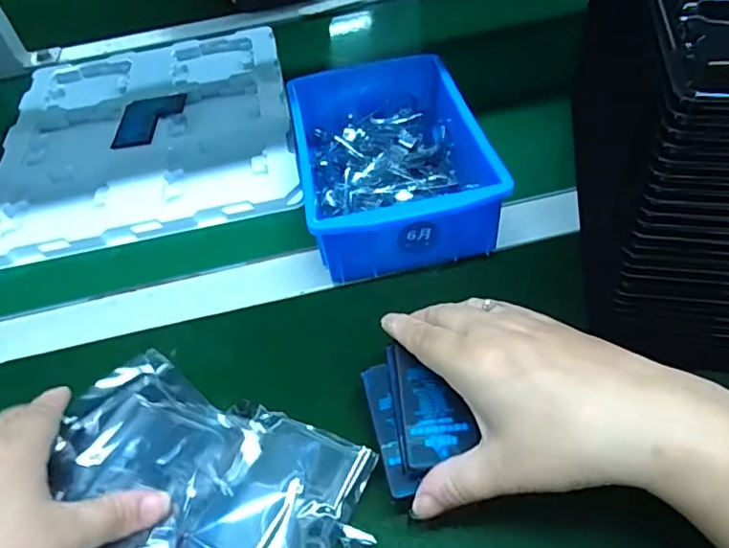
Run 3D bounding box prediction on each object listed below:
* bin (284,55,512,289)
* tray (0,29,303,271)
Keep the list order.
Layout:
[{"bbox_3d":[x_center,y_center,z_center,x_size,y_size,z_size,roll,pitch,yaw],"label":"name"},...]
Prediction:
[{"bbox_3d":[0.017,-0.090,0.437,0.128,0.065,0.200,-11,48,-2],"label":"bin"},{"bbox_3d":[-0.214,-0.147,0.557,0.274,0.023,0.324,-12,48,-3],"label":"tray"}]

